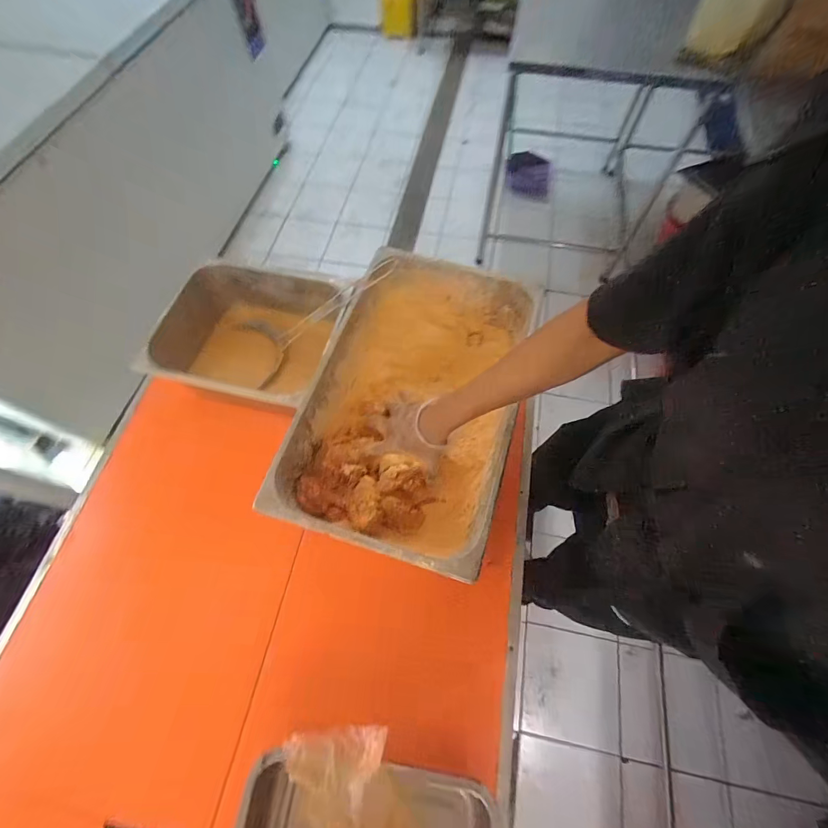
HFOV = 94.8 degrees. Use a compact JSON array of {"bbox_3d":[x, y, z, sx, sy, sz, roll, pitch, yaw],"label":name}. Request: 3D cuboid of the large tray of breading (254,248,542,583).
[{"bbox_3d":[0.002,-0.025,0.669,0.320,0.164,0.518,16,65,8],"label":"large tray of breading"}]

